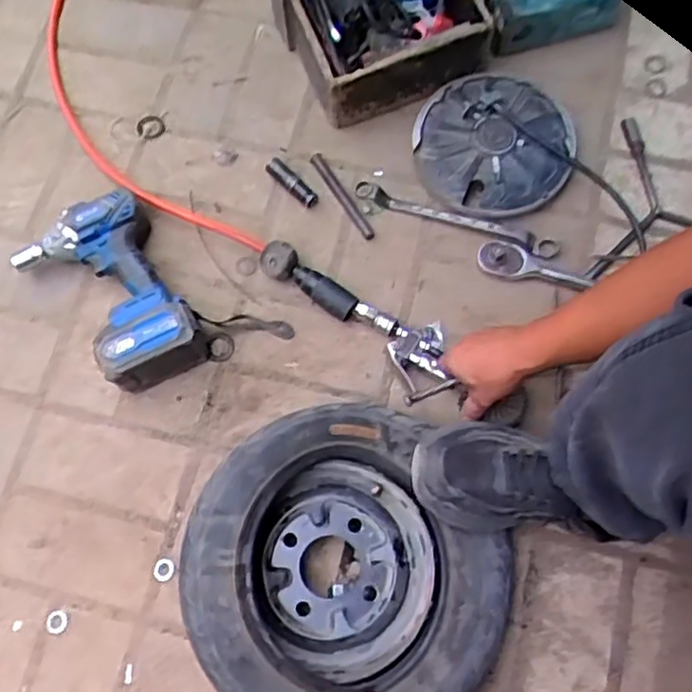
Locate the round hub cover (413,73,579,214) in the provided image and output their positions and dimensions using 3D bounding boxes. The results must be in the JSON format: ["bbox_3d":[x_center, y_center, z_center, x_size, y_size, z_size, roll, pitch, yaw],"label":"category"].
[{"bbox_3d":[0.186,-0.255,0.855,0.191,0.031,0.183,0,71,0],"label":"round hub cover"}]

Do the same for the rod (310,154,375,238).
[{"bbox_3d":[-0.008,-0.193,0.874,0.019,0.015,0.143,-29,74,-9],"label":"rod"}]

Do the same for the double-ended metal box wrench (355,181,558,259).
[{"bbox_3d":[0.134,-0.157,0.848,0.255,0.026,0.025,22,73,8],"label":"double-ended metal box wrench"}]

